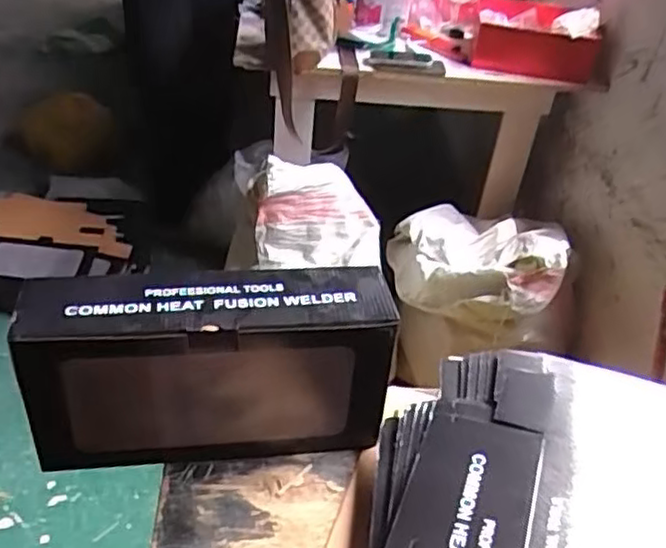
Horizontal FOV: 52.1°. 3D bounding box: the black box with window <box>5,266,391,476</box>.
[{"bbox_3d":[-0.120,0.091,0.682,0.336,0.179,0.099,-1,38,-11],"label":"black box with window"}]

